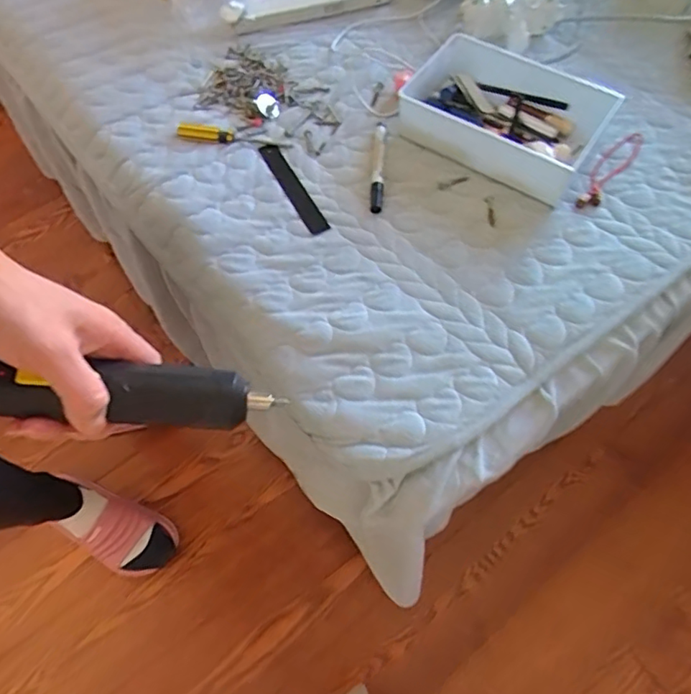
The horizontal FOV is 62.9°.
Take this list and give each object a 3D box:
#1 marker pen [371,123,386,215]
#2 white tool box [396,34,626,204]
[{"bbox_3d":[0.039,-0.214,0.669,0.013,0.013,0.134,4,66,1],"label":"marker pen"},{"bbox_3d":[0.183,-0.284,0.680,0.233,0.062,0.153,33,70,13],"label":"white tool box"}]

